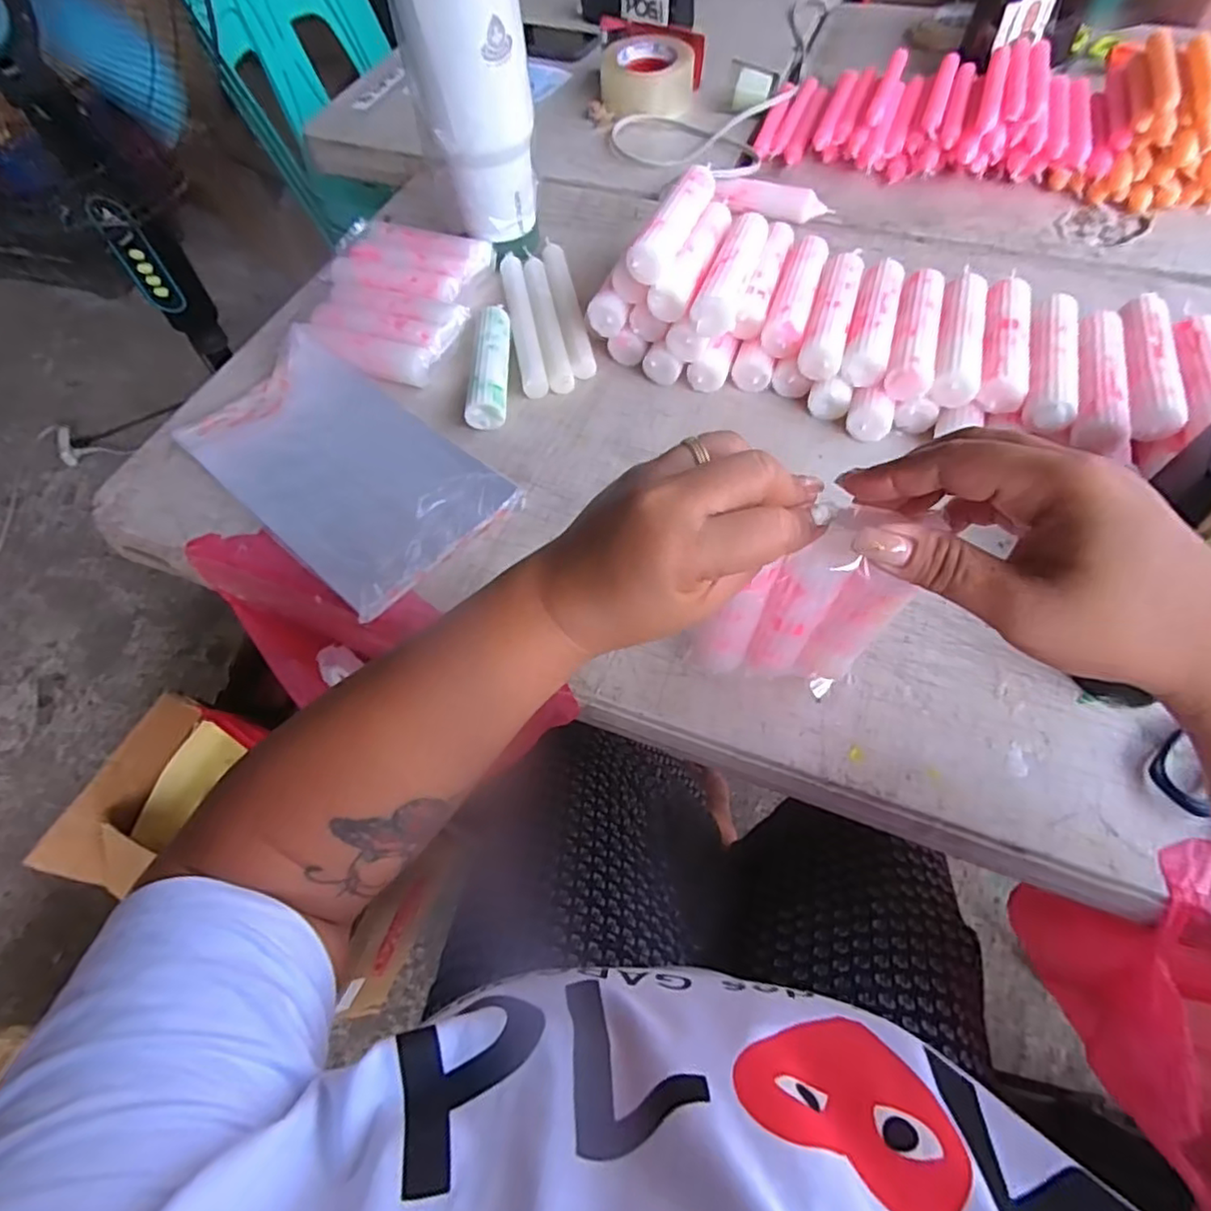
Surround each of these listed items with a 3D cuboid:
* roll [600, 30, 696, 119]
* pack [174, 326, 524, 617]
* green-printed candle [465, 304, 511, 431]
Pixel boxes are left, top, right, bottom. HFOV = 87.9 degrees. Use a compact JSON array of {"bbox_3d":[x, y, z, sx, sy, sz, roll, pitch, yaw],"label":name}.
[{"bbox_3d":[0.055,-0.684,0.810,0.116,0.049,0.120,-2,60,3],"label":"roll"},{"bbox_3d":[-0.214,-0.117,0.508,0.267,0.030,0.151,37,69,22],"label":"pack"},{"bbox_3d":[-0.102,-0.216,0.557,0.032,0.029,0.129,-3,60,2],"label":"green-printed candle"}]

